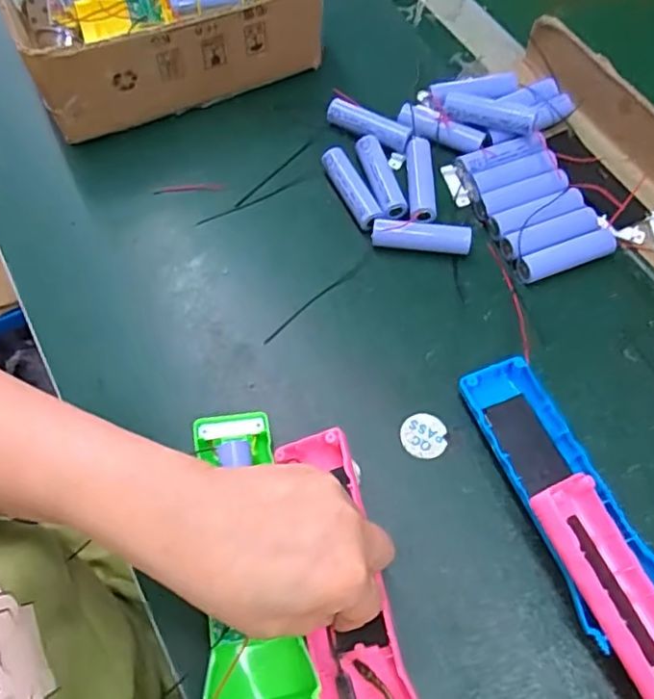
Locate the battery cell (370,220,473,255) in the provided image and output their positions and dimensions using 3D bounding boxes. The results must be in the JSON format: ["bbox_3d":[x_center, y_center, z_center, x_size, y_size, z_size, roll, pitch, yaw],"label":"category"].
[{"bbox_3d":[0.063,-0.074,0.411,0.065,0.021,0.017,7,64,5],"label":"battery cell"}]

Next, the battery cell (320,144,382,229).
[{"bbox_3d":[0.017,-0.111,0.431,0.019,0.021,0.064,-25,66,-11],"label":"battery cell"}]

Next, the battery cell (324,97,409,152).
[{"bbox_3d":[0.031,-0.164,0.449,0.065,0.016,0.019,31,69,15],"label":"battery cell"}]

